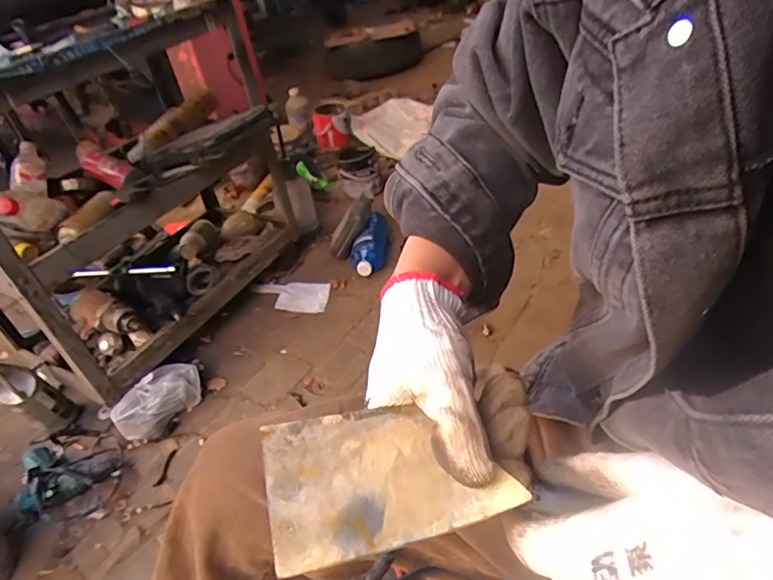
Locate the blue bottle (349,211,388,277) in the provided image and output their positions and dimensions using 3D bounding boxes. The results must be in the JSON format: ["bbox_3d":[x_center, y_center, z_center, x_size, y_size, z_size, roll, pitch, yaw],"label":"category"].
[{"bbox_3d":[-0.053,-0.126,1.474,0.097,0.104,0.207,-3,38,9],"label":"blue bottle"}]

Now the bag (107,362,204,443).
[{"bbox_3d":[-0.490,0.238,1.113,0.072,0.099,0.195,17,45,29],"label":"bag"}]

